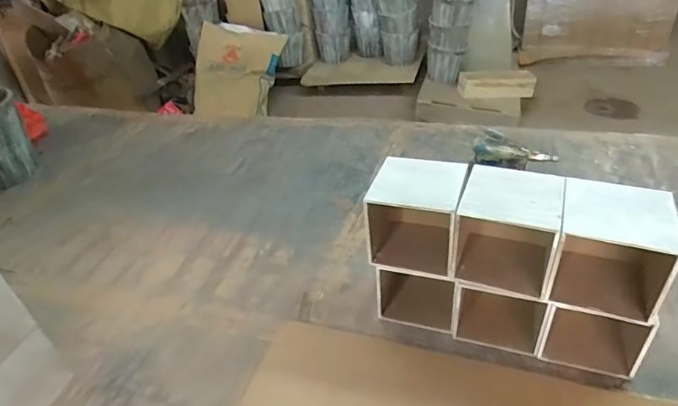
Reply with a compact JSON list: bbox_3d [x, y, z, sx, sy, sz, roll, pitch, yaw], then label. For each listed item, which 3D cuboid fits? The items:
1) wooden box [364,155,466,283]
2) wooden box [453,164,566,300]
[{"bbox_3d":[0.105,0.022,0.613,0.112,0.120,0.115,7,37,20],"label":"wooden box"},{"bbox_3d":[0.210,0.035,0.575,0.115,0.116,0.112,9,37,22],"label":"wooden box"}]

